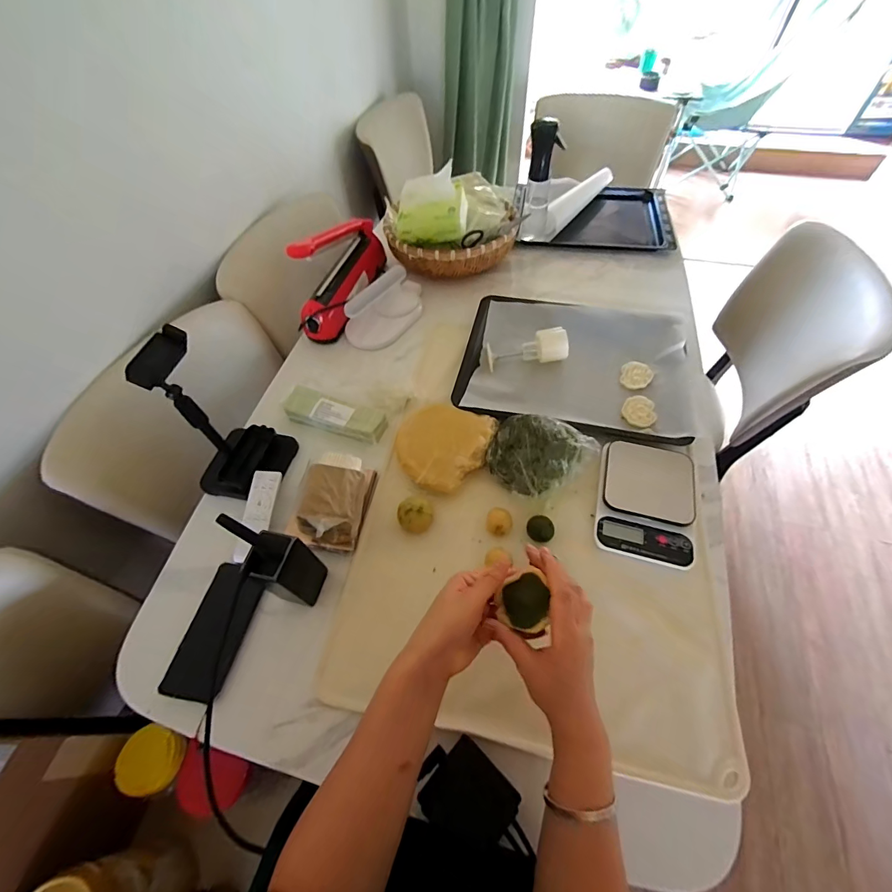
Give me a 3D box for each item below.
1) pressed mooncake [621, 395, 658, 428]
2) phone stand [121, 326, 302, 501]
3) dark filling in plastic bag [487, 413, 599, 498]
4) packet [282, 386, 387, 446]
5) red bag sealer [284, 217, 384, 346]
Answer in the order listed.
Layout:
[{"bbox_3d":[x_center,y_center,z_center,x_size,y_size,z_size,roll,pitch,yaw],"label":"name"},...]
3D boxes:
[{"bbox_3d":[0.328,-0.060,0.677,0.054,0.007,0.063,28,62,19],"label":"pressed mooncake"},{"bbox_3d":[-0.322,-0.034,0.561,0.122,0.249,0.115,6,57,7],"label":"phone stand"},{"bbox_3d":[0.141,0.013,0.590,0.156,0.051,0.120,11,58,10],"label":"dark filling in plastic bag"},{"bbox_3d":[-0.192,-0.053,0.691,0.178,0.033,0.055,17,59,14],"label":"packet"},{"bbox_3d":[-0.214,-0.379,0.824,0.070,0.164,0.307,14,58,12],"label":"red bag sealer"}]

